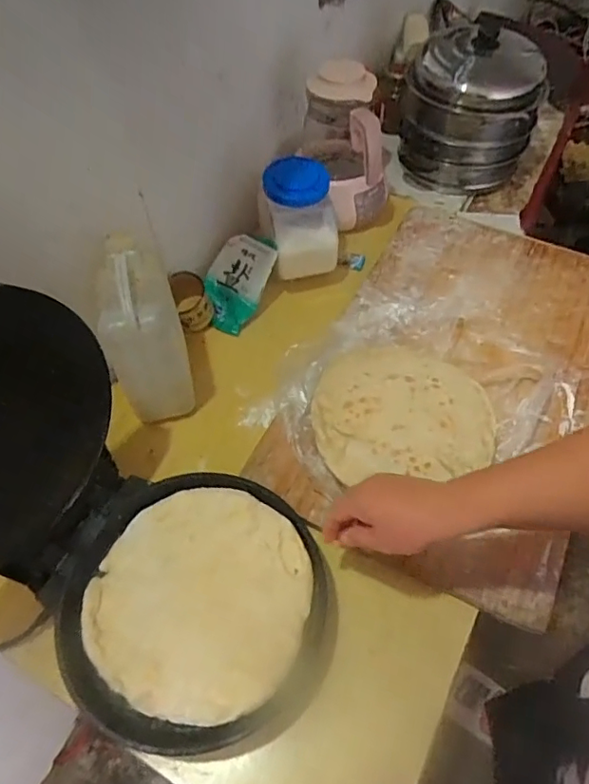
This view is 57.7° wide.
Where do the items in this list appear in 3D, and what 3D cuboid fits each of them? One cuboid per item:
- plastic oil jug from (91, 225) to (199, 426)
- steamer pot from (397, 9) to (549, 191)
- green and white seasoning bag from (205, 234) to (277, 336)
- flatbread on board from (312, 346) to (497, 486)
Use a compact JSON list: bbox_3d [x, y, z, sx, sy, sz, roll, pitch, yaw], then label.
[{"bbox_3d":[-0.197,-0.072,0.716,0.089,0.230,0.138,-13,55,-7],"label":"plastic oil jug"},{"bbox_3d":[0.378,-0.593,1.144,0.247,0.282,0.237,-1,54,2],"label":"steamer pot"},{"bbox_3d":[-0.099,-0.187,0.902,0.112,0.026,0.167,28,90,24],"label":"green and white seasoning bag"},{"bbox_3d":[0.139,0.012,0.701,0.226,0.031,0.205,-4,54,0],"label":"flatbread on board"}]

